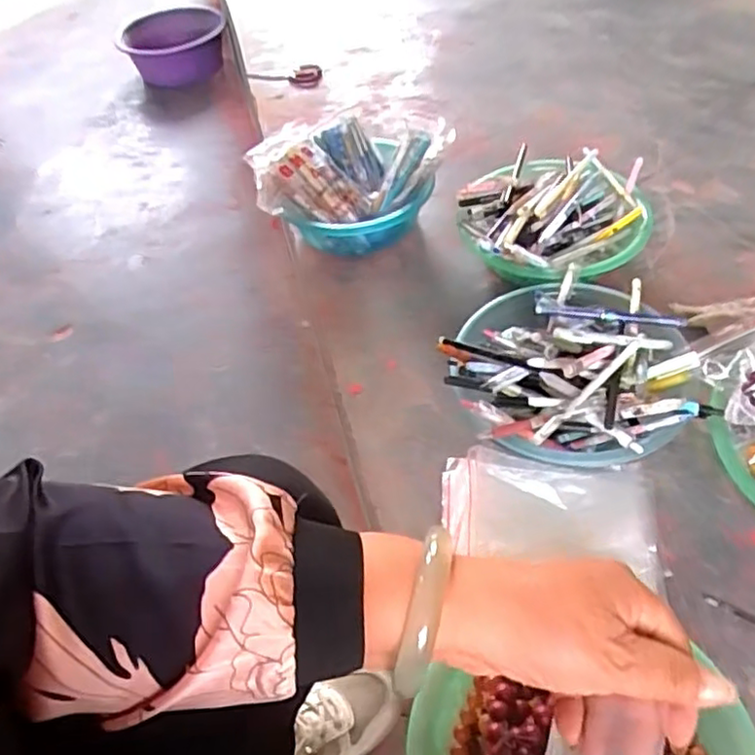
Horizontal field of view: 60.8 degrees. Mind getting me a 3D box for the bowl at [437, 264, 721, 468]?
[{"bbox_3d":[0.190,-0.011,0.659,0.229,0.117,0.221,-3,51,3],"label":"bowl"}]

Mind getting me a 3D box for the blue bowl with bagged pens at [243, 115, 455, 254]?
[{"bbox_3d":[-0.030,-0.280,0.916,0.258,0.133,0.212,6,52,10],"label":"blue bowl with bagged pens"}]

